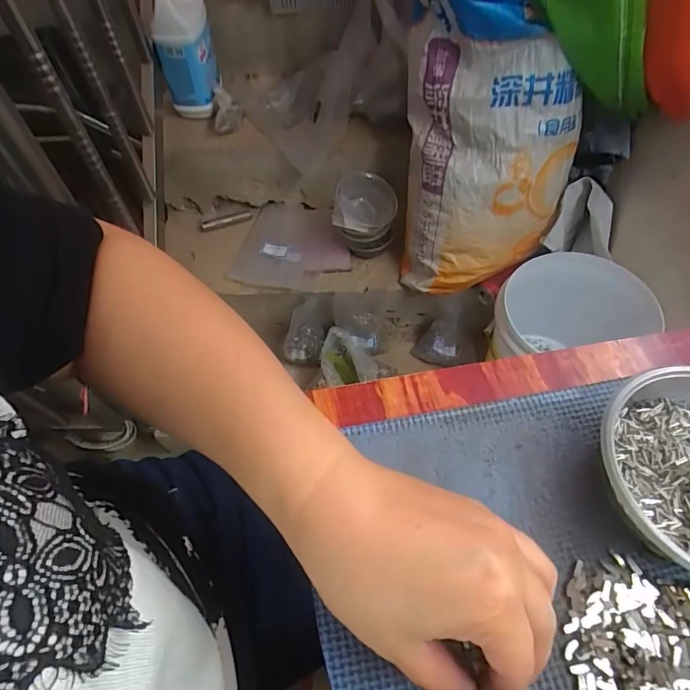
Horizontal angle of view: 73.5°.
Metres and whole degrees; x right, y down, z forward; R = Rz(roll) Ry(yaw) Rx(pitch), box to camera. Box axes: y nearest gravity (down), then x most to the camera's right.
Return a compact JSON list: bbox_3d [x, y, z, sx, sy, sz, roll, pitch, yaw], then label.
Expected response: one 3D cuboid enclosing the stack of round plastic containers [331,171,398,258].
[{"bbox_3d":[0.040,-0.264,0.970,0.126,0.144,0.123,0,59,2],"label":"stack of round plastic containers"}]

